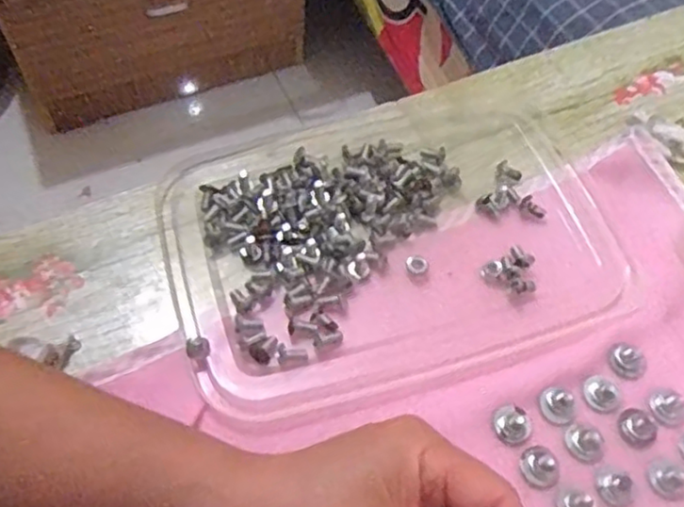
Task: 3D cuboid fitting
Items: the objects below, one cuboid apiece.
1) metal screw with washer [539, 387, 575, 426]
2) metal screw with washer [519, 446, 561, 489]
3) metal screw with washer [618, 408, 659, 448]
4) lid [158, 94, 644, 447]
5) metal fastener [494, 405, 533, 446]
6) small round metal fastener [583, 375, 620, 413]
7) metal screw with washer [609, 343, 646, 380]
[{"bbox_3d":[0.104,0.073,0.323,0.016,0.009,0.017,-40,68,-22],"label":"metal screw with washer"},{"bbox_3d":[0.092,0.097,0.309,0.017,0.011,0.019,-33,66,-20],"label":"metal screw with washer"},{"bbox_3d":[0.141,0.083,0.321,0.015,0.007,0.018,-22,63,-15],"label":"metal screw with washer"},{"bbox_3d":[0.029,-0.008,0.375,0.239,0.018,0.178,-17,61,-12],"label":"lid"},{"bbox_3d":[0.082,0.081,0.320,0.018,0.009,0.018,1,59,-2],"label":"metal fastener"},{"bbox_3d":[0.128,0.068,0.331,0.017,0.004,0.017,1,59,-2],"label":"small round metal fastener"},{"bbox_3d":[0.145,0.054,0.340,0.018,0.004,0.018,1,59,-2],"label":"metal screw with washer"}]

